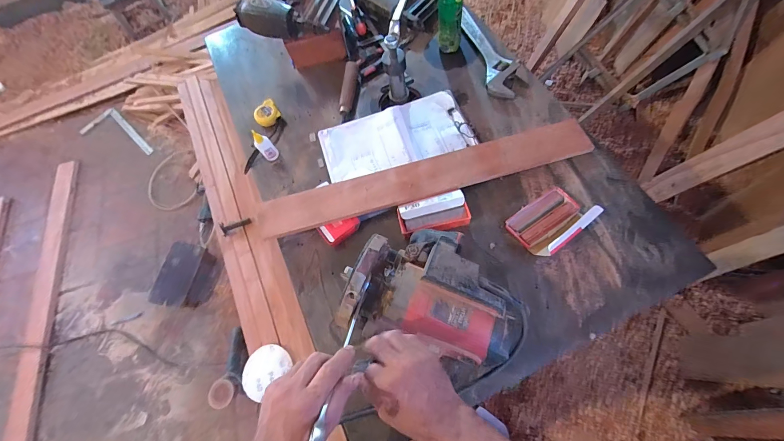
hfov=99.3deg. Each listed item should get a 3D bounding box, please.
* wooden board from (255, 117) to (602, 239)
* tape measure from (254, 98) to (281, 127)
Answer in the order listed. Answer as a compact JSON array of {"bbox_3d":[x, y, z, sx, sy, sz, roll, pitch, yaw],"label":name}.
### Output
[{"bbox_3d":[0.062,-0.086,0.670,0.671,0.020,0.090,-16,70,-1],"label":"wooden board"},{"bbox_3d":[-0.301,-0.255,0.803,0.057,0.026,0.050,-39,68,-8],"label":"tape measure"}]

